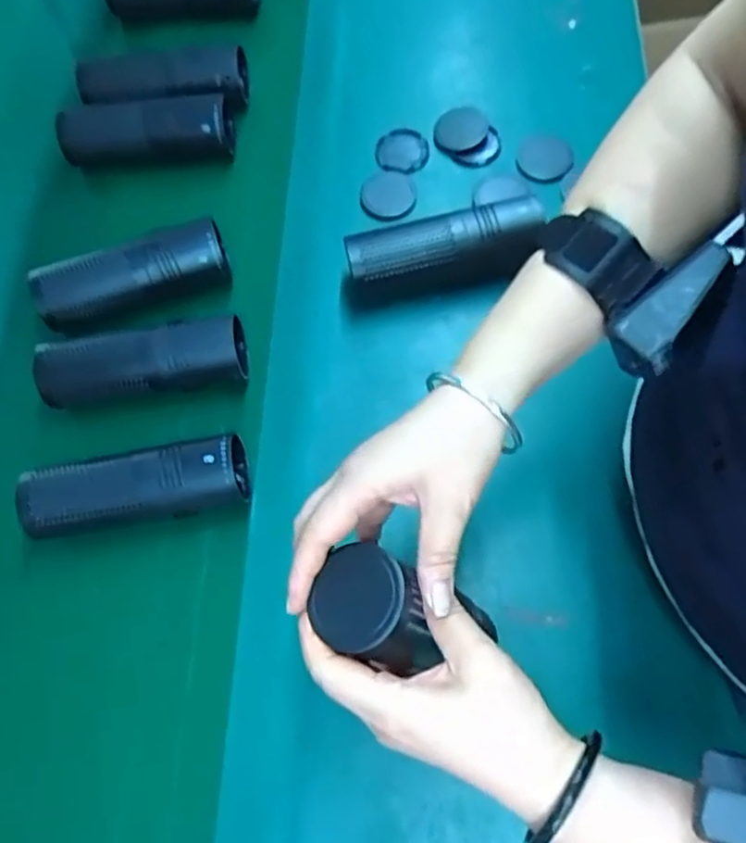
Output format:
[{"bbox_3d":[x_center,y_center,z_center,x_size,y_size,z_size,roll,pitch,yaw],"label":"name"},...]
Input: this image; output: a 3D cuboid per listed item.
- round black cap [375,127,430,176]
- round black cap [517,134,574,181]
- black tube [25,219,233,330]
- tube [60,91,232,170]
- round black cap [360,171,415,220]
[{"bbox_3d":[0.028,-0.257,0.654,0.049,0.008,0.055,-2,68,2],"label":"round black cap"},{"bbox_3d":[0.157,-0.242,0.627,0.046,0.008,0.045,-1,68,2],"label":"round black cap"},{"bbox_3d":[-0.210,-0.128,0.591,0.165,0.049,0.043,-17,69,-4],"label":"black tube"},{"bbox_3d":[-0.222,-0.280,0.662,0.165,0.046,0.052,-6,68,0],"label":"tube"},{"bbox_3d":[0.014,-0.213,0.639,0.049,0.010,0.055,-4,68,1],"label":"round black cap"}]

